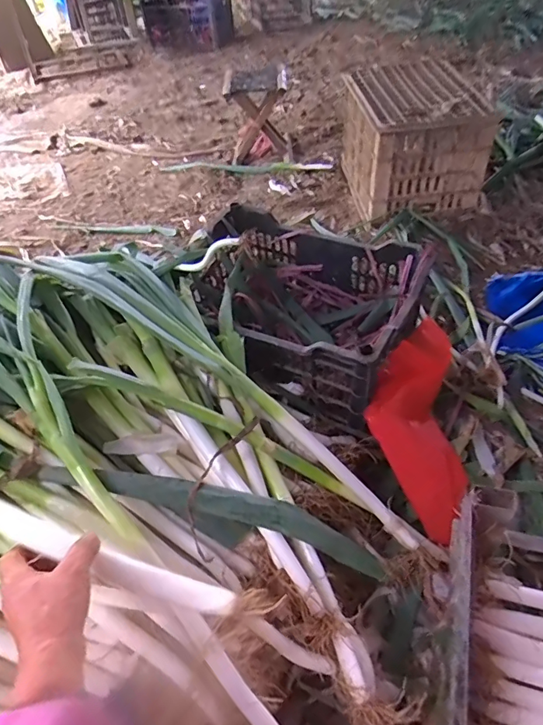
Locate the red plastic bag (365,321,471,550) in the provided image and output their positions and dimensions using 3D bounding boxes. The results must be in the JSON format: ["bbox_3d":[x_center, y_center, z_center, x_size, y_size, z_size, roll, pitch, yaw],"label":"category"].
[{"bbox_3d":[0.247,0.107,0.806,0.169,0.162,0.326,-3,48,1],"label":"red plastic bag"}]

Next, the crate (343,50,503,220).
[{"bbox_3d":[0.433,-0.698,1.459,0.352,0.289,0.462,-3,48,1],"label":"crate"}]

